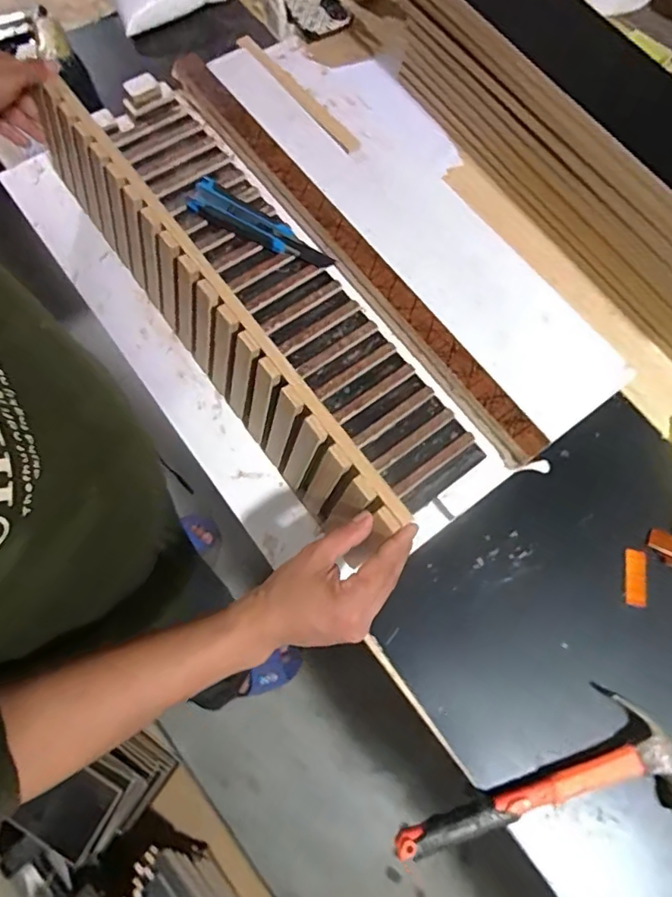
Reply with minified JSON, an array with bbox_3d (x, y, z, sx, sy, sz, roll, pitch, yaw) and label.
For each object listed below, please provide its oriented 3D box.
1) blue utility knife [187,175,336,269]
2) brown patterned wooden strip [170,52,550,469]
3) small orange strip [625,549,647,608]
[{"bbox_3d":[-0.084,-0.241,0.592,0.167,0.023,0.036,32,73,8],"label":"blue utility knife"},{"bbox_3d":[0.007,-0.226,0.596,0.035,0.030,0.607,-36,76,-13],"label":"brown patterned wooden strip"},{"bbox_3d":[0.296,0.127,0.532,0.020,0.006,0.054,9,71,1],"label":"small orange strip"}]

